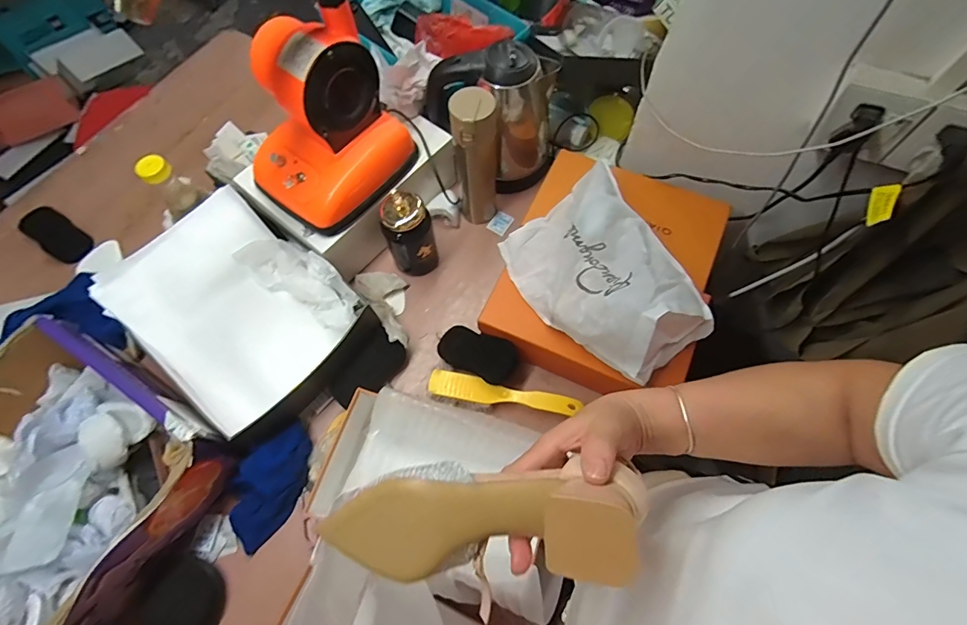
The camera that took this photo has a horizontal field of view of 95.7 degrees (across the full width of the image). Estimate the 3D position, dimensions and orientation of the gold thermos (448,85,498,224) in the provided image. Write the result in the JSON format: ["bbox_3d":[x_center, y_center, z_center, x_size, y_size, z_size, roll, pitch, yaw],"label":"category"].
[{"bbox_3d":[-0.010,-0.239,0.696,0.068,0.235,0.069,1,67,2],"label":"gold thermos"}]

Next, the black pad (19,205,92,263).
[{"bbox_3d":[-0.775,-0.141,0.795,0.132,0.030,0.067,33,72,14],"label":"black pad"}]

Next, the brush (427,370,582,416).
[{"bbox_3d":[0.028,0.128,0.646,0.216,0.035,0.041,11,68,6],"label":"brush"}]

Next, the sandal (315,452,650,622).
[{"bbox_3d":[-0.007,0.150,0.315,0.232,0.070,0.071,-12,65,21],"label":"sandal"}]

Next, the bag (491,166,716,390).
[{"bbox_3d":[0.158,-0.055,0.573,0.183,0.123,0.276,-27,69,-10],"label":"bag"}]

